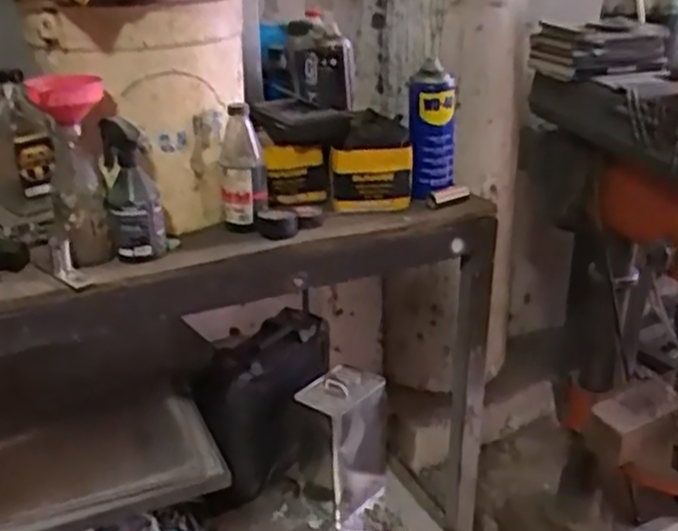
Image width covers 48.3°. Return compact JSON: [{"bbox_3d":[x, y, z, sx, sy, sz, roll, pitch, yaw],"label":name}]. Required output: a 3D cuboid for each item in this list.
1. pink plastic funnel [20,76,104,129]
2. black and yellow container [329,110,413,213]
[{"bbox_3d":[-0.312,-0.191,0.867,0.084,0.055,0.076,-11,25,-17],"label":"pink plastic funnel"},{"bbox_3d":[0.044,-0.144,1.063,0.112,0.119,0.069,-3,24,-2],"label":"black and yellow container"}]

